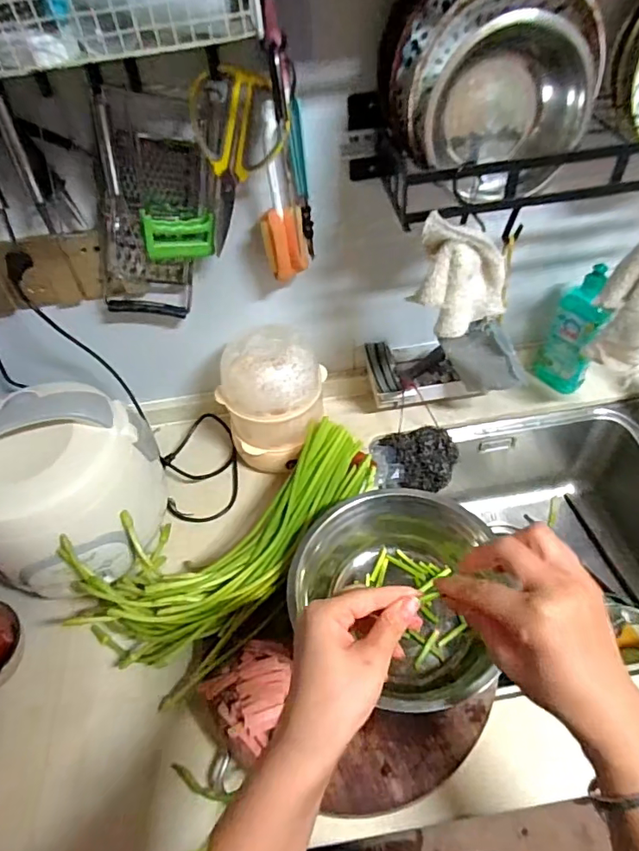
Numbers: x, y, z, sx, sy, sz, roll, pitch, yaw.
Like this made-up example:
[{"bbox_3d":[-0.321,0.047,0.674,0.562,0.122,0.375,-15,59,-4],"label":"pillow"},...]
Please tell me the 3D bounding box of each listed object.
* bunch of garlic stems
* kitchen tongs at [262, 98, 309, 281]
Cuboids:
[{"bbox_3d":[-0.109,0.133,0.664,0.192,0.140,0.381,27,56,26],"label":"bunch of garlic stems"},{"bbox_3d":[-0.046,-0.256,0.588,0.047,0.192,0.034,-4,48,3],"label":"kitchen tongs"}]

